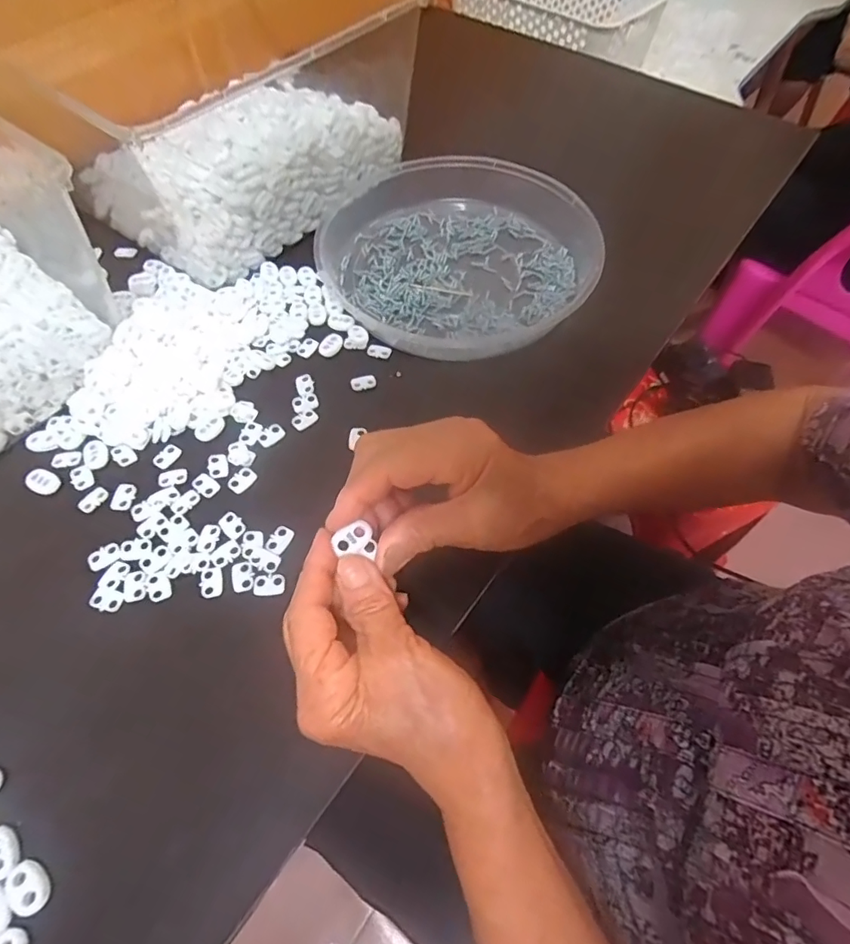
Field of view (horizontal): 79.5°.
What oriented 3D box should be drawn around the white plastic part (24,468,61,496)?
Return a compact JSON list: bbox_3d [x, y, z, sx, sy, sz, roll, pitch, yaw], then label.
[{"bbox_3d":[-0.258,0.006,0.344,0.023,0.004,0.016,21,62,11],"label":"white plastic part"}]

